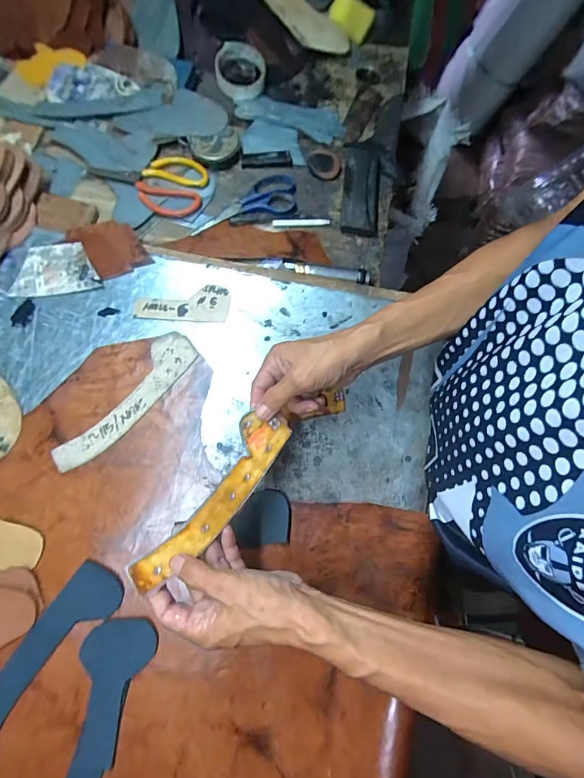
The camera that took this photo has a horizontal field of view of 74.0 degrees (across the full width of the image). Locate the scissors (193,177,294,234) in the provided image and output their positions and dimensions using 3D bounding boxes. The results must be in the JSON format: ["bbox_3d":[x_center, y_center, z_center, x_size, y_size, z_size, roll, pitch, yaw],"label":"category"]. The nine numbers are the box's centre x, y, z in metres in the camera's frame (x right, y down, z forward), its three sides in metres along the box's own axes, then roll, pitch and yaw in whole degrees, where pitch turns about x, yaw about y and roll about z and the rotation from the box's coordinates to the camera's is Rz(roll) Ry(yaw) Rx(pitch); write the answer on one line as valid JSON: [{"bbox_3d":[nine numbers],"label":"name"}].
[{"bbox_3d":[-0.074,-0.288,0.594,0.167,0.014,0.075,-12,74,-5],"label":"scissors"}]

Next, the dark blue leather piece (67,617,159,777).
[{"bbox_3d":[-0.201,0.336,0.377,0.068,0.010,0.213,16,73,9],"label":"dark blue leather piece"}]

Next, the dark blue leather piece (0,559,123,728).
[{"bbox_3d":[-0.254,0.272,0.388,0.055,0.007,0.197,34,73,12],"label":"dark blue leather piece"}]

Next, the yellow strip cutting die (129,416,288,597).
[{"bbox_3d":[-0.072,0.100,0.374,0.050,0.008,0.195,36,62,9],"label":"yellow strip cutting die"}]

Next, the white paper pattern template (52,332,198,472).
[{"bbox_3d":[-0.200,0.014,0.474,0.054,0.007,0.205,36,75,9],"label":"white paper pattern template"}]

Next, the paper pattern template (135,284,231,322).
[{"bbox_3d":[-0.147,-0.114,0.517,0.122,0.004,0.048,-1,73,-2],"label":"paper pattern template"}]

